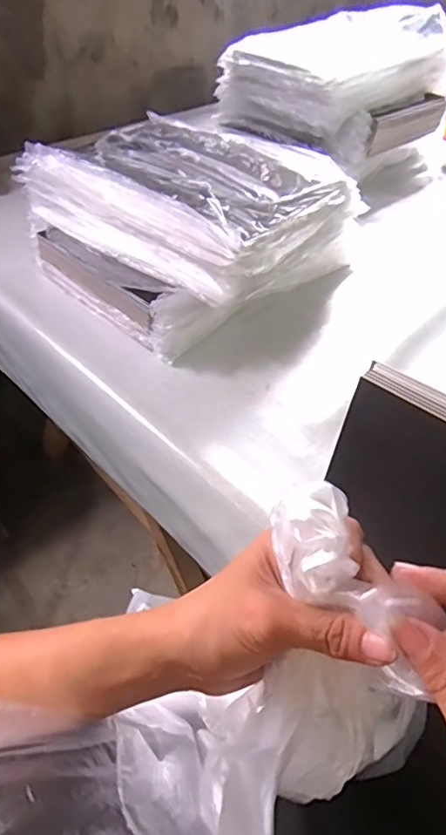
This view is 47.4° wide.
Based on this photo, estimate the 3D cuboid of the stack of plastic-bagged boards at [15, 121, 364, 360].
[{"bbox_3d":[-0.054,-0.286,0.742,0.375,0.154,0.363,34,55,28],"label":"stack of plastic-bagged boards"}]

